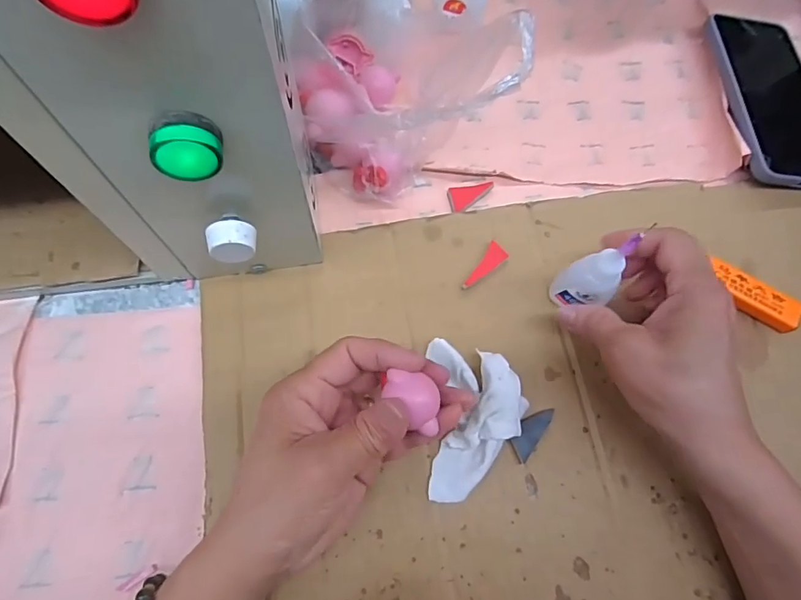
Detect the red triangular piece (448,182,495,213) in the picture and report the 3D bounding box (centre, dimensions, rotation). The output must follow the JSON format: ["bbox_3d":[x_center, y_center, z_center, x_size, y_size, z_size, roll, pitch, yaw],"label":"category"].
[{"bbox_3d":[0.053,-0.078,0.365,0.035,0.004,0.019,-15,70,-8],"label":"red triangular piece"}]

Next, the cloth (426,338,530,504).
[{"bbox_3d":[0.045,0.070,0.294,0.052,0.025,0.093,1,69,-2],"label":"cloth"}]

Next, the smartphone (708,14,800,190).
[{"bbox_3d":[0.297,-0.159,0.389,0.088,0.010,0.165,-1,69,-13],"label":"smartphone"}]

